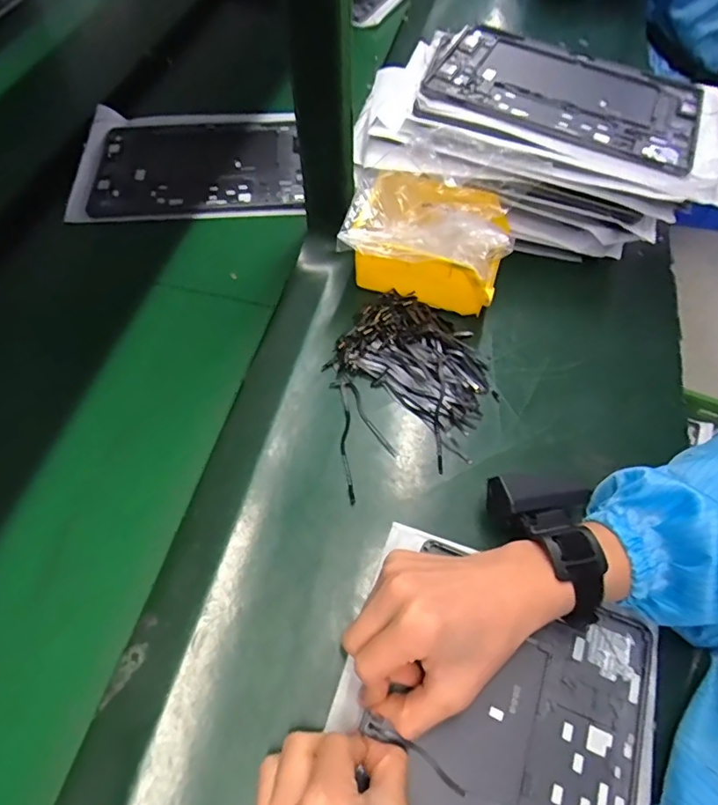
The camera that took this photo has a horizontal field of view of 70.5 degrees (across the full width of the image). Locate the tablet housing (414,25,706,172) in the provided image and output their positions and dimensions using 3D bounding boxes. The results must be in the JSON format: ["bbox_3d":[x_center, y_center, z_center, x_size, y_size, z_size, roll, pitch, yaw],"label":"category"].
[{"bbox_3d":[0.204,-0.306,0.497,0.249,0.008,0.163,22,60,7],"label":"tablet housing"}]

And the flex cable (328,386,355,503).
[{"bbox_3d":[-0.011,0.030,0.427,0.013,0.004,0.112,-8,60,-6],"label":"flex cable"}]

